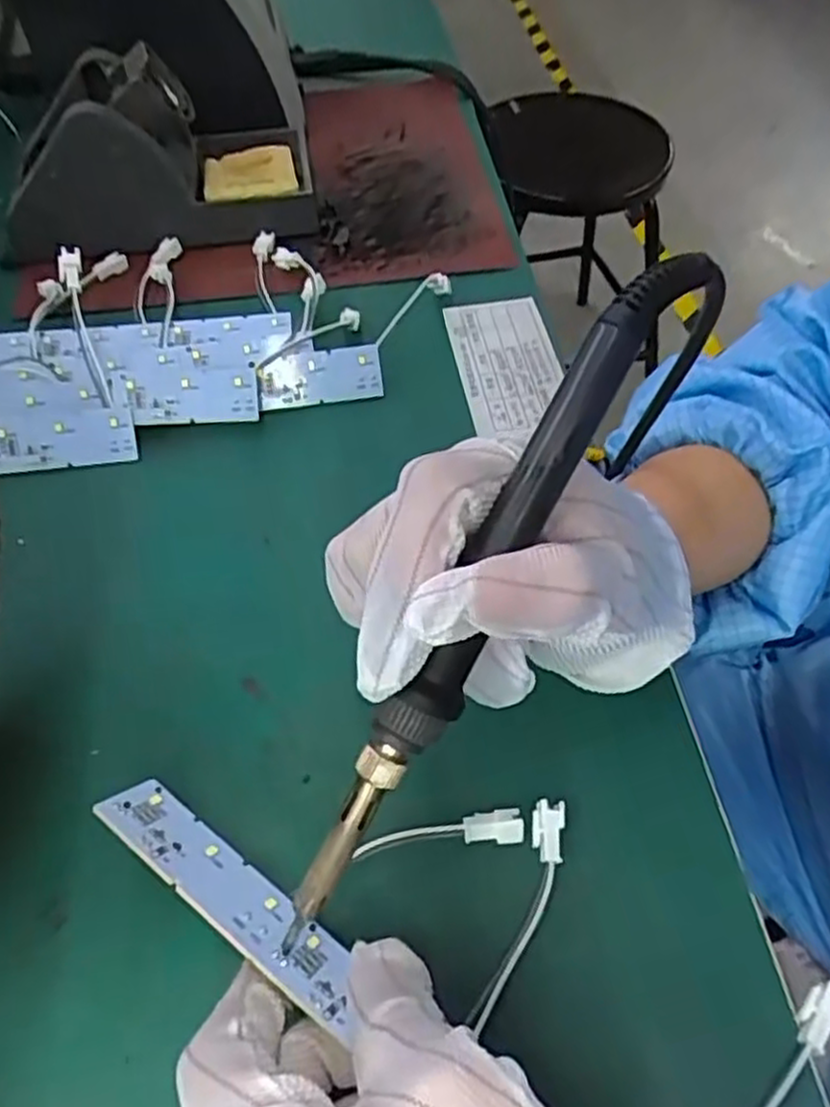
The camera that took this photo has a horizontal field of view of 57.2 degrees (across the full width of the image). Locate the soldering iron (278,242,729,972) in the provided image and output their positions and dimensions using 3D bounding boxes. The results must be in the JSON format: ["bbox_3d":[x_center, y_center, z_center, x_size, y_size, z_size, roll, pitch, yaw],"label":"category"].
[{"bbox_3d":[0.020,0.012,0.195,0.024,0.023,0.197,32,96,23],"label":"soldering iron"}]

